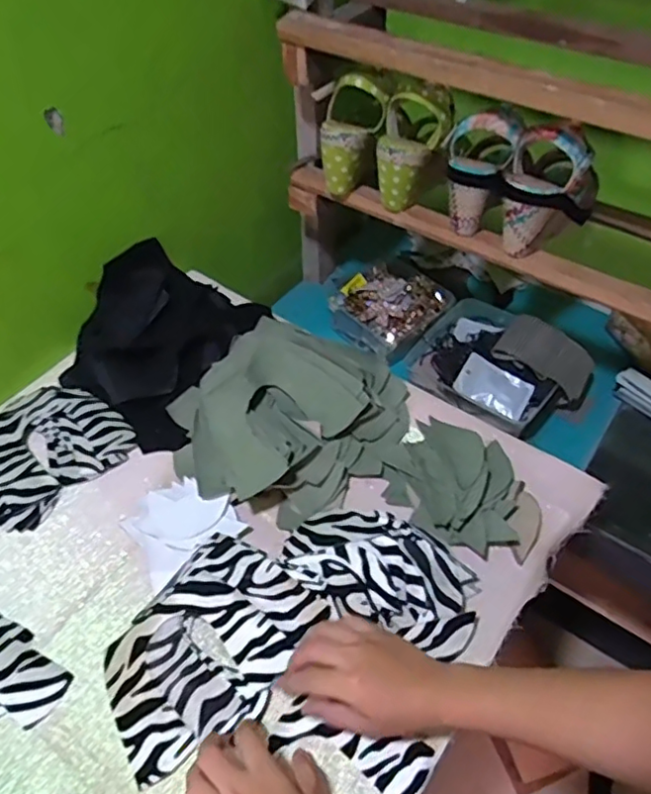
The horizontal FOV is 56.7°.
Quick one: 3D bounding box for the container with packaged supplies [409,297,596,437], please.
[{"bbox_3d":[0.249,-0.045,0.879,0.232,0.076,0.197,34,57,26],"label":"container with packaged supplies"}]

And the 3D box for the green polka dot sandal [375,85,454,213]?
[{"bbox_3d":[0.110,-0.314,0.758,0.082,0.128,0.093,11,50,9],"label":"green polka dot sandal"}]

